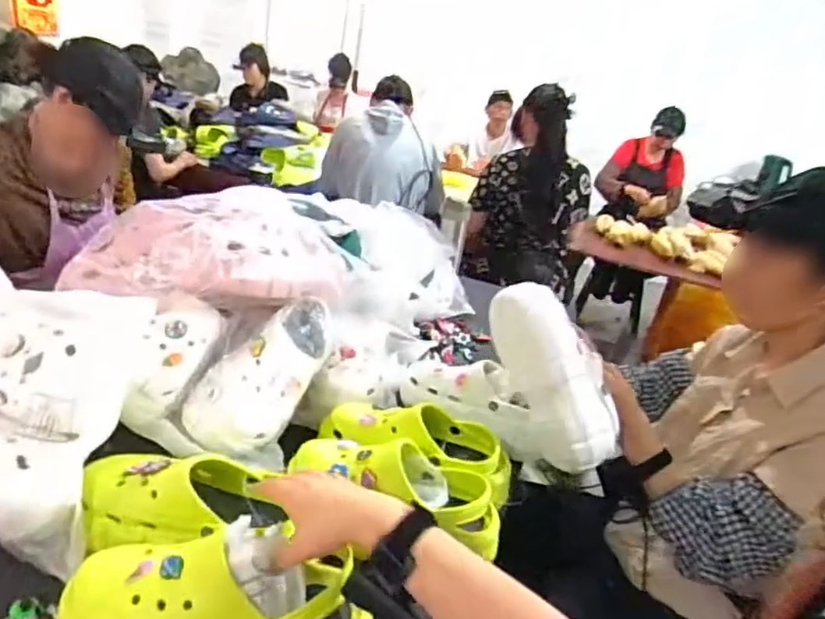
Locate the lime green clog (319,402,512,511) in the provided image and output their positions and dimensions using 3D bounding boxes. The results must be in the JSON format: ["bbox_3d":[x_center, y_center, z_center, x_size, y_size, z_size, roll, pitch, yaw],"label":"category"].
[{"bbox_3d":[0.010,0.166,0.791,0.246,0.092,0.098,20,24,22],"label":"lime green clog"}]

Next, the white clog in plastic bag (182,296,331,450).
[{"bbox_3d":[-0.181,0.074,0.770,0.089,0.091,0.250,19,47,23],"label":"white clog in plastic bag"}]

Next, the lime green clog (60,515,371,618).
[{"bbox_3d":[-0.162,0.257,0.514,0.255,0.110,0.101,5,25,-5],"label":"lime green clog"}]

